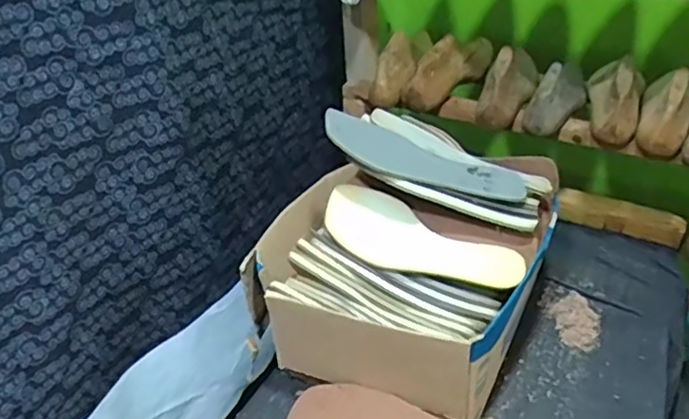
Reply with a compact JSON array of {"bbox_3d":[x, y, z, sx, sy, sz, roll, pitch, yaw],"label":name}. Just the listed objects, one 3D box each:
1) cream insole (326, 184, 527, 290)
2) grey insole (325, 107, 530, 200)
[{"bbox_3d":[0.090,0.045,0.742,0.238,0.080,0.019,25,1,7],"label":"cream insole"},{"bbox_3d":[0.100,-0.061,0.741,0.256,0.020,0.090,17,35,-8],"label":"grey insole"}]

